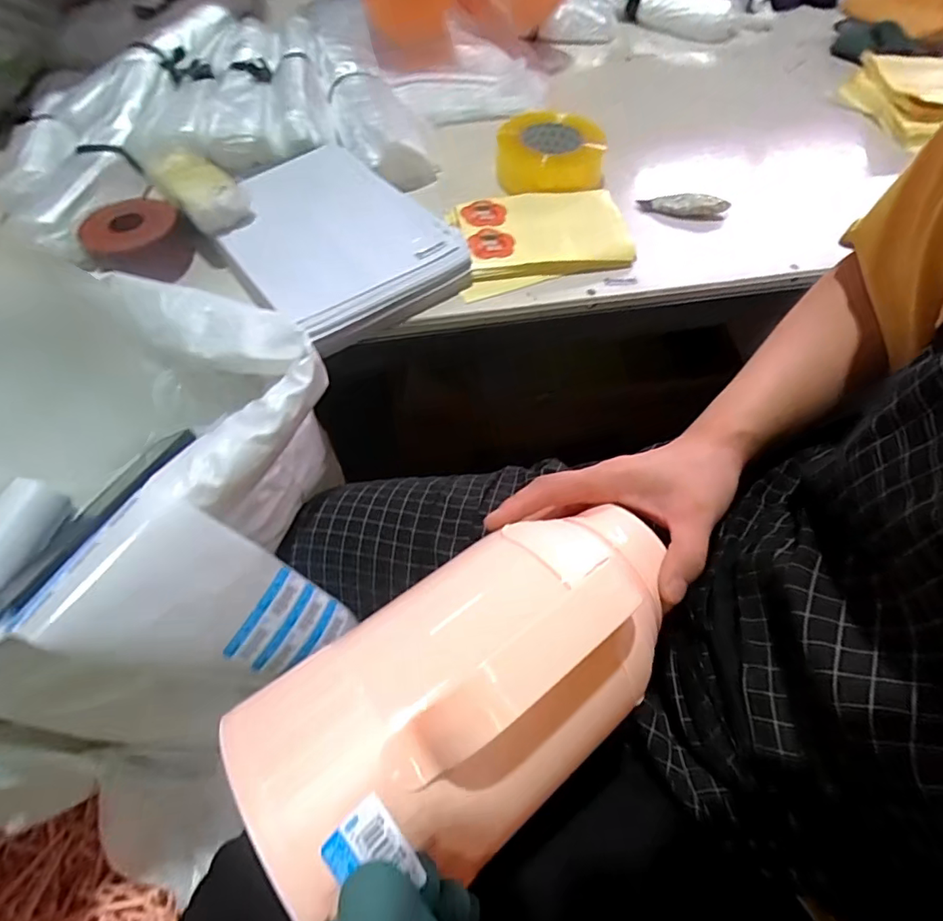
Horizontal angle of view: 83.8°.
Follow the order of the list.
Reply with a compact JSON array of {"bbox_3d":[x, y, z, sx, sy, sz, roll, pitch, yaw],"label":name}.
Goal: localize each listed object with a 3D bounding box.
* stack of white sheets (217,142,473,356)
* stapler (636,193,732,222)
[{"bbox_3d":[-0.158,-0.261,0.588,0.207,0.033,0.288,-30,62,-19],"label":"stack of white sheets"},{"bbox_3d":[0.263,-0.313,0.653,0.104,0.026,0.031,10,57,6],"label":"stapler"}]

